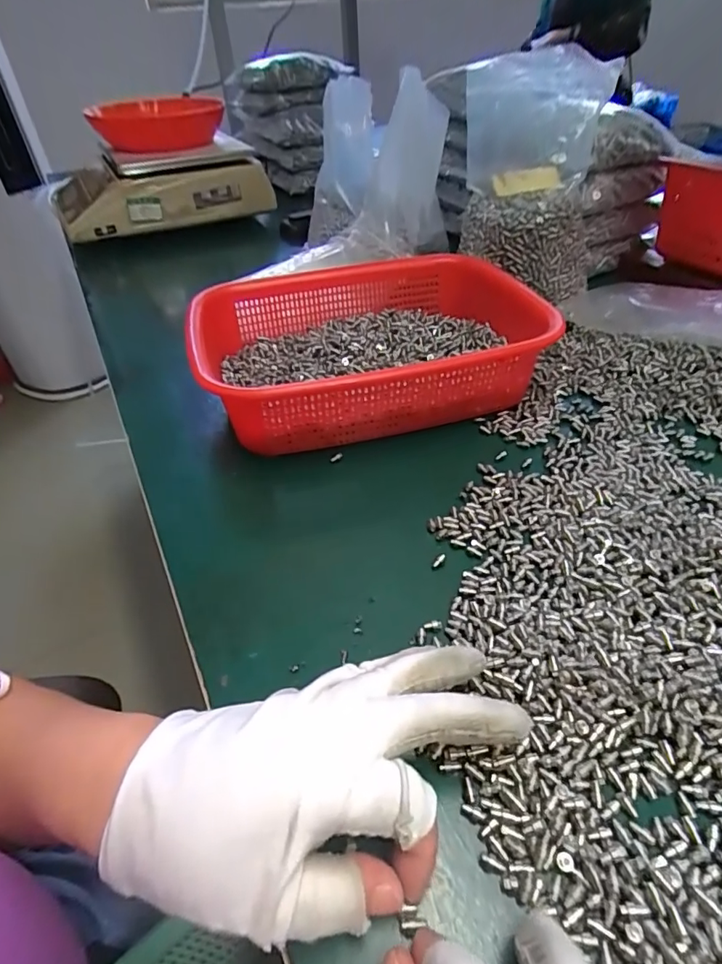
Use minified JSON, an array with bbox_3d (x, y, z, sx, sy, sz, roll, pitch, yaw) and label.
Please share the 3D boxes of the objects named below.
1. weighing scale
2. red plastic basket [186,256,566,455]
[{"bbox_3d":[-0.364,-0.541,0.923,0.365,0.103,0.322,-22,45,-18],"label":"weighing scale"},{"bbox_3d":[0.007,-0.122,0.455,0.285,0.072,0.221,-11,43,-7],"label":"red plastic basket"}]

